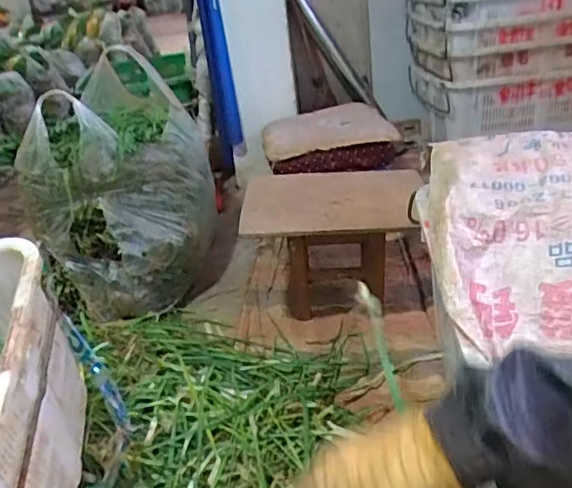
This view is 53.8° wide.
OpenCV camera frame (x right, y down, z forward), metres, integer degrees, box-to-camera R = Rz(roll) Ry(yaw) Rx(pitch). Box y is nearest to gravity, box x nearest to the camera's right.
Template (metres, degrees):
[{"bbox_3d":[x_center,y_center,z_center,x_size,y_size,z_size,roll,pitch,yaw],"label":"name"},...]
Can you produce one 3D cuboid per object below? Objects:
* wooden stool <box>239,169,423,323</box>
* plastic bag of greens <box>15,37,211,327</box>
[{"bbox_3d":[0.120,0.004,1.368,0.393,0.301,0.315,-3,27,9],"label":"wooden stool"},{"bbox_3d":[-0.412,-0.156,1.528,0.389,0.497,0.477,-2,27,11],"label":"plastic bag of greens"}]

